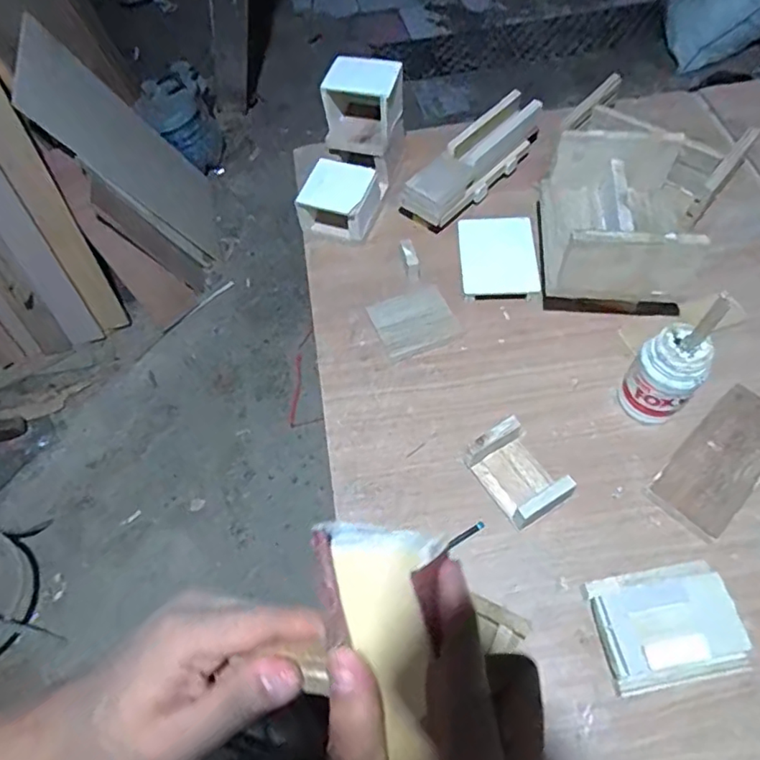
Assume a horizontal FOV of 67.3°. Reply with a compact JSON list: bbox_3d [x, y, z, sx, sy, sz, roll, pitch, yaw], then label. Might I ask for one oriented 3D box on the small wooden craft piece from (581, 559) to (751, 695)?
[{"bbox_3d":[0.309,0.261,0.616,0.147,0.049,0.115,-12,61,-3],"label":"small wooden craft piece"}]

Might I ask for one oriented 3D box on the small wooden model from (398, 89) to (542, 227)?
[{"bbox_3d":[0.157,-0.369,0.967,0.087,0.065,0.304,38,69,22],"label":"small wooden model"}]

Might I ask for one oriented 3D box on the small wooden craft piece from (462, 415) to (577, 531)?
[{"bbox_3d":[0.172,0.115,0.712,0.085,0.054,0.121,-28,63,-12],"label":"small wooden craft piece"}]

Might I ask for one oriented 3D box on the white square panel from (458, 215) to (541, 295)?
[{"bbox_3d":[0.183,-0.194,0.887,0.116,0.016,0.139,-1,61,3],"label":"white square panel"}]

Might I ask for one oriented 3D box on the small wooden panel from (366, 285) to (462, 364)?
[{"bbox_3d":[0.049,-0.089,0.850,0.110,0.017,0.108,-21,62,-8],"label":"small wooden panel"}]

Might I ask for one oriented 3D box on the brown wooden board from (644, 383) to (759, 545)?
[{"bbox_3d":[0.431,0.098,0.714,0.209,0.019,0.091,-40,66,-18],"label":"brown wooden board"}]

